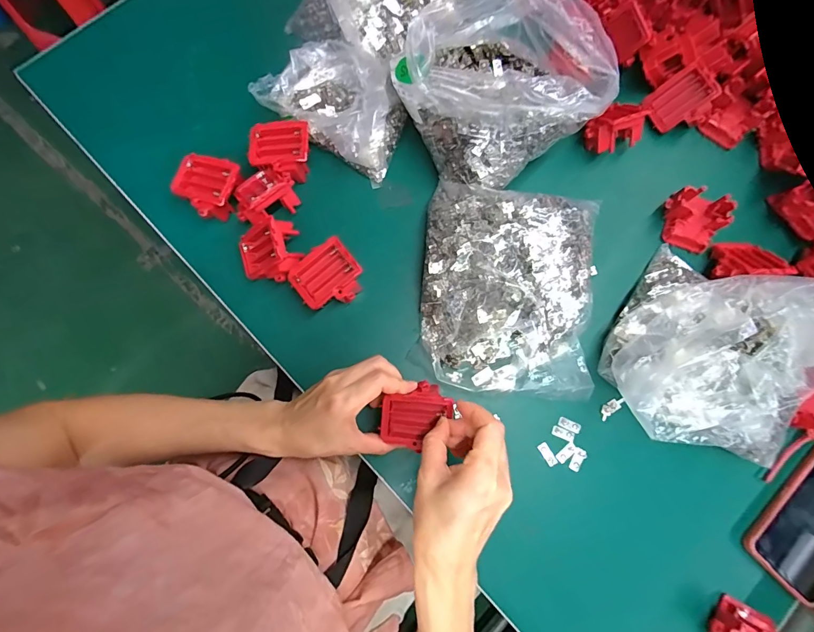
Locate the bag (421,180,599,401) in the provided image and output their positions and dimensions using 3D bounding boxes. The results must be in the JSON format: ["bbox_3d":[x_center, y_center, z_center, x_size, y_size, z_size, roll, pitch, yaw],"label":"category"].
[{"bbox_3d":[0.104,-0.028,0.414,0.179,0.054,0.208,9,78,1],"label":"bag"}]

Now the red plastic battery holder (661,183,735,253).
[{"bbox_3d":[0.318,-0.106,0.444,0.060,0.039,0.053,21,78,3],"label":"red plastic battery holder"}]

